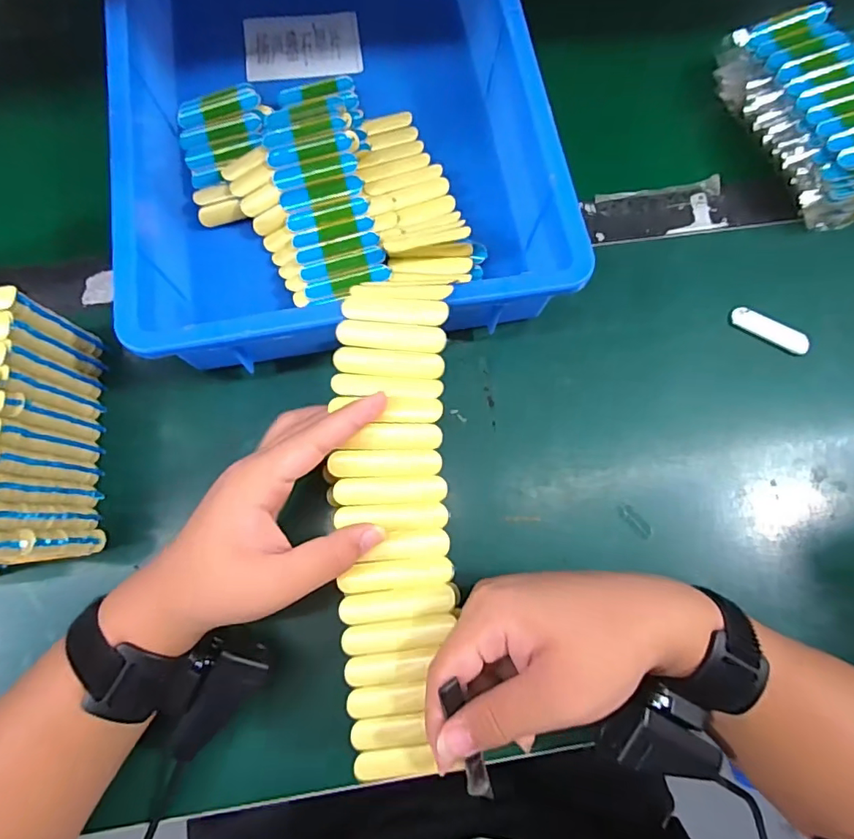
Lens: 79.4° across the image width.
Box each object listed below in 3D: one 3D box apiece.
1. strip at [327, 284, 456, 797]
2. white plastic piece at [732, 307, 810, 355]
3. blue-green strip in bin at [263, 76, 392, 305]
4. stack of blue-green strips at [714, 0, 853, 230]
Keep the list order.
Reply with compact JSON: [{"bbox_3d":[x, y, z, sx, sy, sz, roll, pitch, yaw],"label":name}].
[{"bbox_3d":[-0.020,0.049,0.290,0.064,0.029,0.266,0,80,-1],"label":"strip"},{"bbox_3d":[0.266,-0.069,0.398,0.059,0.005,0.020,28,77,5],"label":"white plastic piece"},{"bbox_3d":[-0.081,-0.181,0.397,0.082,0.043,0.197,-10,77,-4],"label":"blue-green strip in bin"},{"bbox_3d":[0.307,-0.245,0.414,0.088,0.058,0.175,-19,78,-6],"label":"stack of blue-green strips"}]

